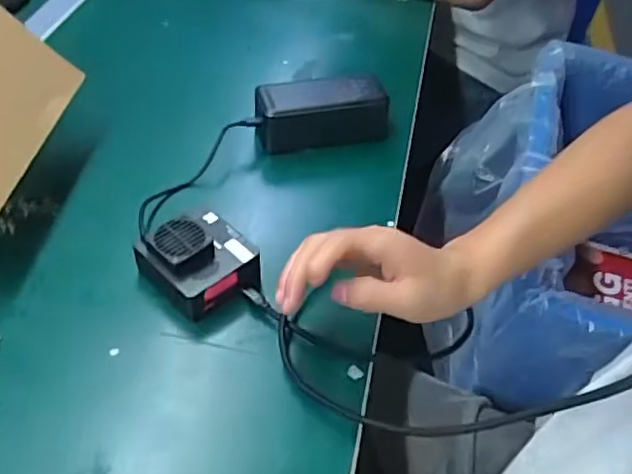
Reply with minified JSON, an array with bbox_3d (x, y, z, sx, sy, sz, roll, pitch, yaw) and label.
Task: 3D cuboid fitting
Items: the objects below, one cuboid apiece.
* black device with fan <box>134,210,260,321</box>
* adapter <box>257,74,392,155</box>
[{"bbox_3d":[-0.096,0.018,0.504,0.078,0.050,0.081,-28,56,-29],"label":"black device with fan"},{"bbox_3d":[0.003,-0.127,0.650,0.141,0.061,0.063,-8,48,-14],"label":"adapter"}]

